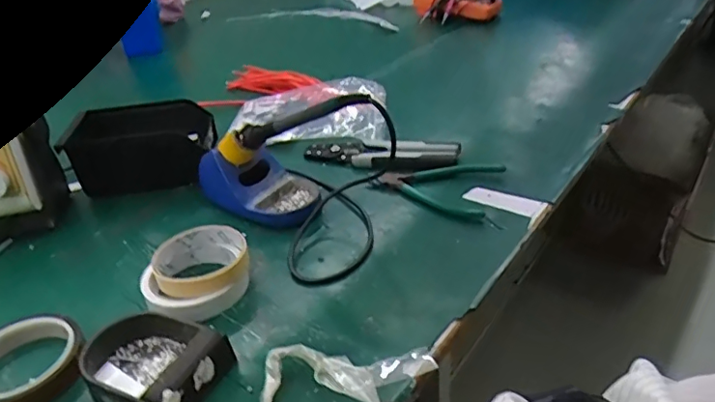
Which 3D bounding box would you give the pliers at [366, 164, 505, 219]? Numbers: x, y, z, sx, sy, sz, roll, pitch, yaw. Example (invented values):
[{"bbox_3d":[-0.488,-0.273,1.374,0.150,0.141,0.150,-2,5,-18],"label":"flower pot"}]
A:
[{"bbox_3d":[0.086,-0.024,0.624,0.142,0.019,0.095,11,36,24],"label":"pliers"}]

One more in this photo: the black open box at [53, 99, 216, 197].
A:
[{"bbox_3d":[-0.267,-0.068,0.692,0.164,0.078,0.107,-4,33,2],"label":"black open box"}]

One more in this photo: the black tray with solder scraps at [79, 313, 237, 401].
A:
[{"bbox_3d":[-0.160,0.121,0.414,0.109,0.036,0.084,13,37,26],"label":"black tray with solder scraps"}]

